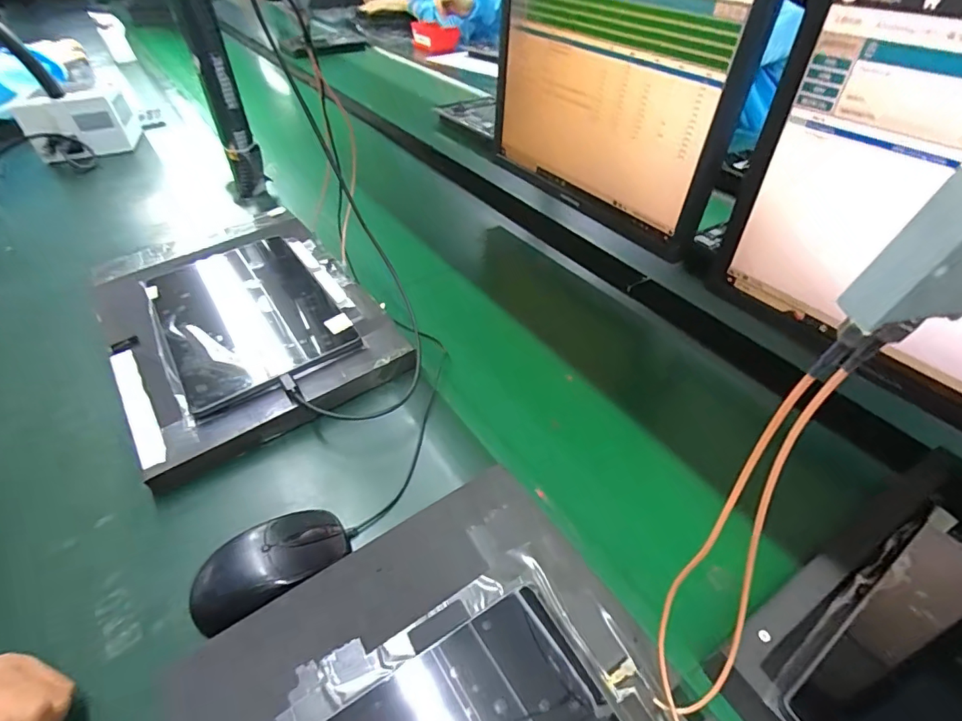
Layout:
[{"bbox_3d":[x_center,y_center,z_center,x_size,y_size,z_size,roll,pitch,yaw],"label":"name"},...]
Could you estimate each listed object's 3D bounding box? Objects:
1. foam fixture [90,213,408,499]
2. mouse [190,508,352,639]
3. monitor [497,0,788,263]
[{"bbox_3d":[-0.282,-0.057,0.549,0.264,0.039,0.383,-26,50,-24],"label":"foam fixture"},{"bbox_3d":[-0.153,0.149,0.355,0.109,0.032,0.062,-22,48,-21],"label":"mouse"},{"bbox_3d":[0.136,-0.326,0.564,0.052,0.301,0.352,-23,49,-22],"label":"monitor"}]

